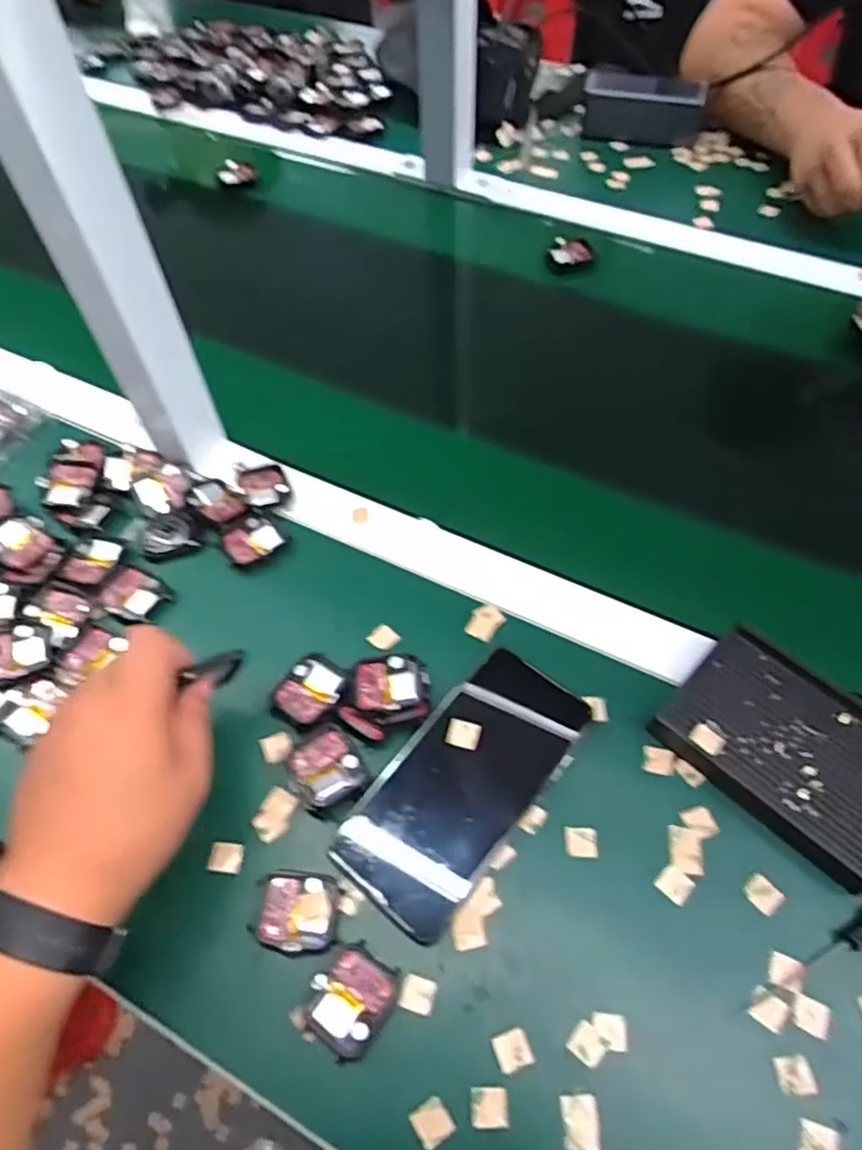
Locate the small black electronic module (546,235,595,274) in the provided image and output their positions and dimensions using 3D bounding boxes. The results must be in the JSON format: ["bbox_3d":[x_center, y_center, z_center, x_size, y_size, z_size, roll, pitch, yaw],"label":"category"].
[{"bbox_3d":[0.137,-0.315,0.686,0.043,0.019,0.035,-2,57,1],"label":"small black electronic module"}]

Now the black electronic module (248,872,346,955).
[{"bbox_3d":[-0.072,0.181,0.375,0.043,0.008,0.038,7,58,7],"label":"black electronic module"}]

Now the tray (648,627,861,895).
[{"bbox_3d":[0.208,0.102,0.404,0.133,0.022,0.089,38,66,23],"label":"tray"}]

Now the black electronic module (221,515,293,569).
[{"bbox_3d":[-0.128,-0.026,0.506,0.042,0.007,0.039,-25,60,-13],"label":"black electronic module"}]

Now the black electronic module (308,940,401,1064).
[{"bbox_3d":[-0.040,0.215,0.354,0.038,0.011,0.045,31,64,20],"label":"black electronic module"}]

